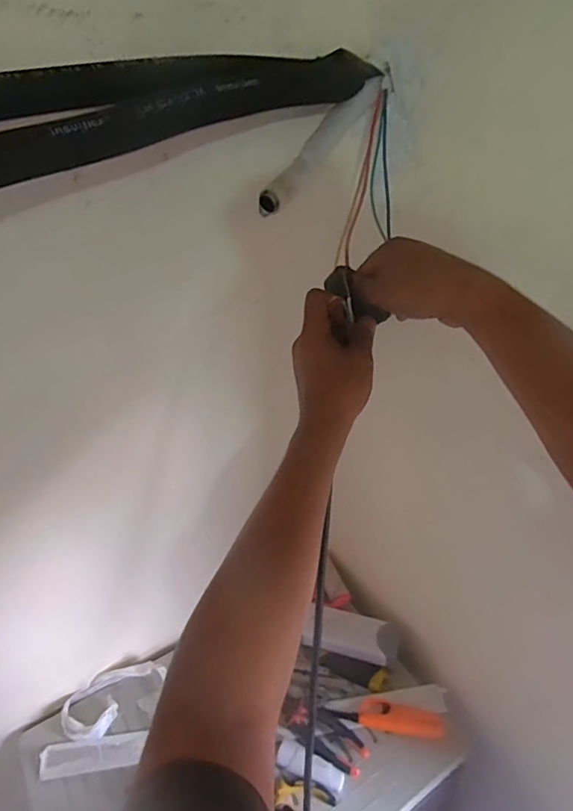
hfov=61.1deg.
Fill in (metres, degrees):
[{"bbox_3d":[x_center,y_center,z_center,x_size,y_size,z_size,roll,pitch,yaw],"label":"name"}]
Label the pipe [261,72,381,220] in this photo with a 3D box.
[{"bbox_3d":[0.039,-0.302,0.563,0.202,0.028,0.034,-50,48,-5],"label":"pipe"}]

